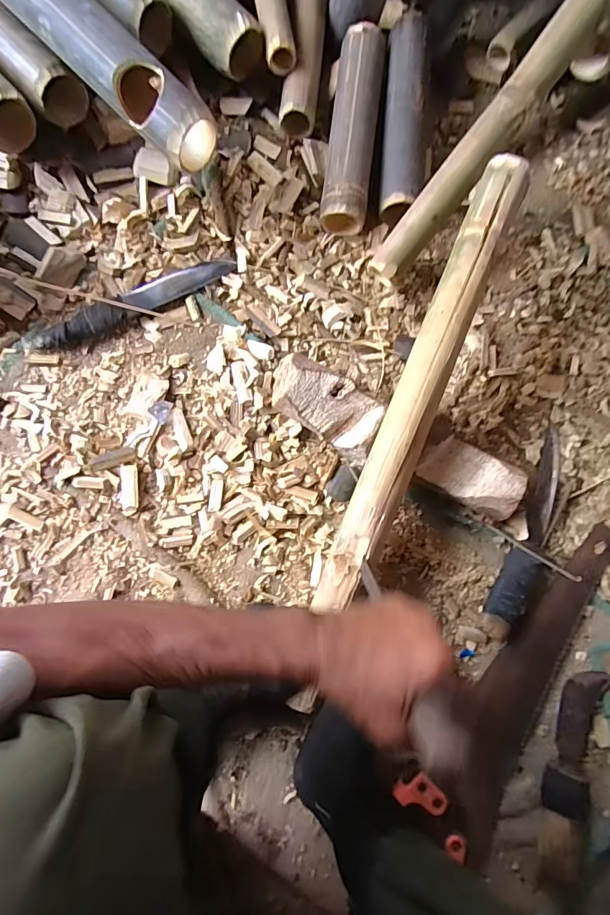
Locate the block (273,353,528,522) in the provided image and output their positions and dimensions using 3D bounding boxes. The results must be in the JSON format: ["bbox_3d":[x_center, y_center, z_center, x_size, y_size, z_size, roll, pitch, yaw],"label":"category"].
[{"bbox_3d":[0.113,-0.020,0.543,0.333,0.060,0.088,23,84,-2],"label":"block"}]

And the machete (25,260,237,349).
[{"bbox_3d":[-0.221,-0.202,0.552,0.271,0.019,0.041,-26,88,-6],"label":"machete"}]

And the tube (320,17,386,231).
[{"bbox_3d":[0.064,-0.432,0.574,0.059,0.057,0.263,7,85,-4],"label":"tube"}]

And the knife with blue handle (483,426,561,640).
[{"bbox_3d":[0.307,0.102,0.568,0.055,0.026,0.279,23,84,-2],"label":"knife with blue handle"}]

